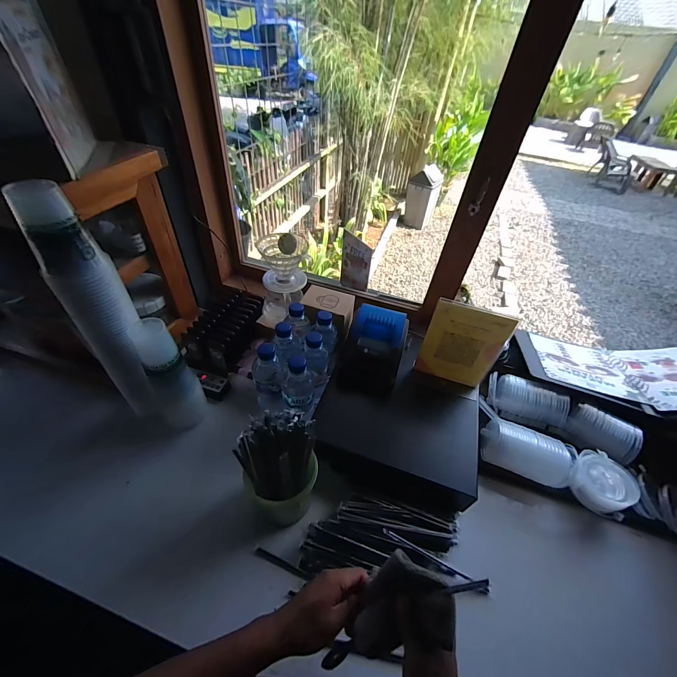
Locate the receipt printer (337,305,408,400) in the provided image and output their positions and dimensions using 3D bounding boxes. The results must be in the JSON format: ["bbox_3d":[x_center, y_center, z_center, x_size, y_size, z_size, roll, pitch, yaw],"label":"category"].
[{"bbox_3d":[0.078,0.027,0.703,0.126,0.121,0.162,14,46,8],"label":"receipt printer"}]

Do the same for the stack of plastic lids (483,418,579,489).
[{"bbox_3d":[0.390,0.240,0.646,0.156,0.086,0.089,20,47,13],"label":"stack of plastic lids"}]

